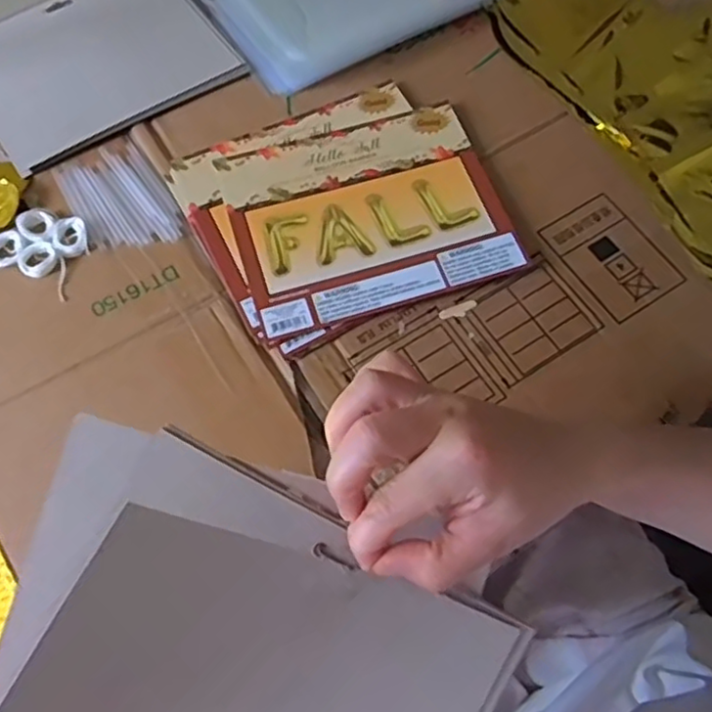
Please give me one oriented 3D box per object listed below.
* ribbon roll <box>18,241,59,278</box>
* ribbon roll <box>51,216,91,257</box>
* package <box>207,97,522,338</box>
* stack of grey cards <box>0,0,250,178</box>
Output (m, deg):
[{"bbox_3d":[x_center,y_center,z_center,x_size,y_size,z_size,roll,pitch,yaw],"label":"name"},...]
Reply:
[{"bbox_3d":[-0.226,-0.069,0.478,0.028,0.004,0.027,0,66,0],"label":"ribbon roll"},{"bbox_3d":[-0.206,-0.086,0.486,0.026,0.005,0.032,-20,67,-9],"label":"ribbon roll"},{"bbox_3d":[0.008,-0.106,0.497,0.188,0.011,0.159,-16,67,-8],"label":"package"},{"bbox_3d":[-0.216,-0.248,0.565,0.199,0.013,0.162,-33,70,-14],"label":"stack of grey cards"}]

